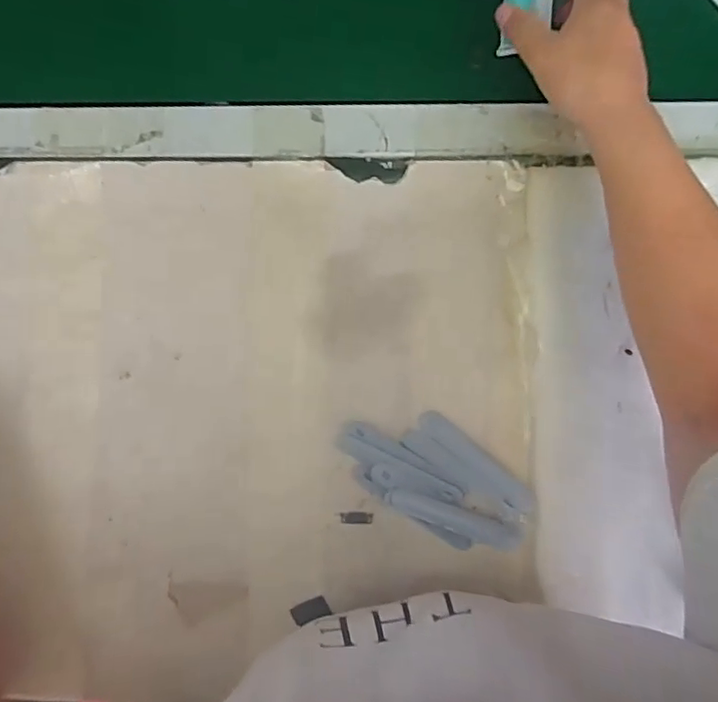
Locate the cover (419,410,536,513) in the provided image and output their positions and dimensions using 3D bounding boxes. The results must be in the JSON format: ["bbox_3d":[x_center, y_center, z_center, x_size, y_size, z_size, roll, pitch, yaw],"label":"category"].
[{"bbox_3d":[0.085,0.079,0.421,0.098,0.007,0.017,40,87,7],"label":"cover"}]

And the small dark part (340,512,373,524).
[{"bbox_3d":[-0.002,0.120,0.421,0.023,0.004,0.008,1,86,2],"label":"small dark part"}]

